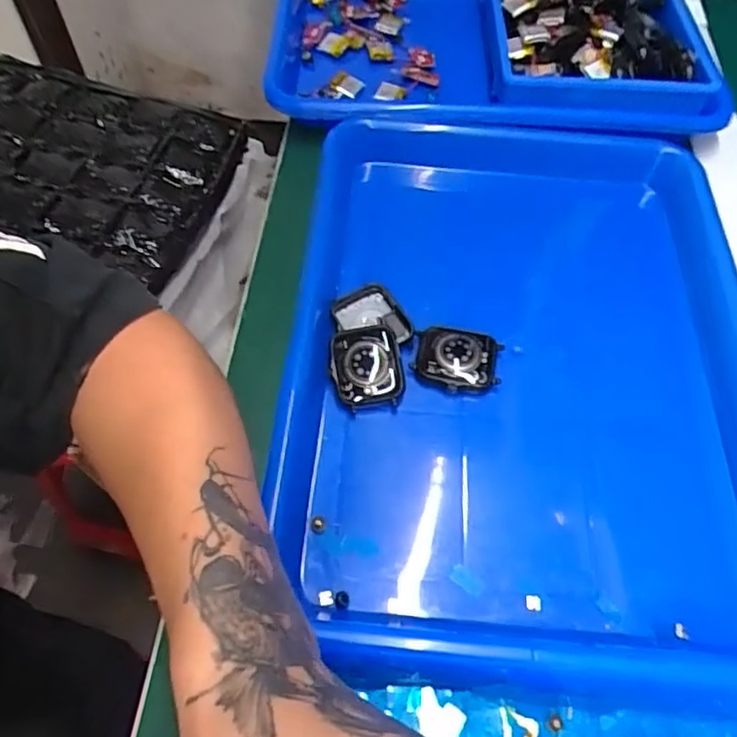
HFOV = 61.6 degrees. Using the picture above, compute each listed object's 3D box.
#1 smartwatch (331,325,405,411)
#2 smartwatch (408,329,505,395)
[{"bbox_3d":[-0.001,-0.001,0.330,0.036,0.008,0.042,-6,82,0],"label":"smartwatch"},{"bbox_3d":[0.049,-0.006,0.340,0.047,0.013,0.035,7,58,2],"label":"smartwatch"}]

